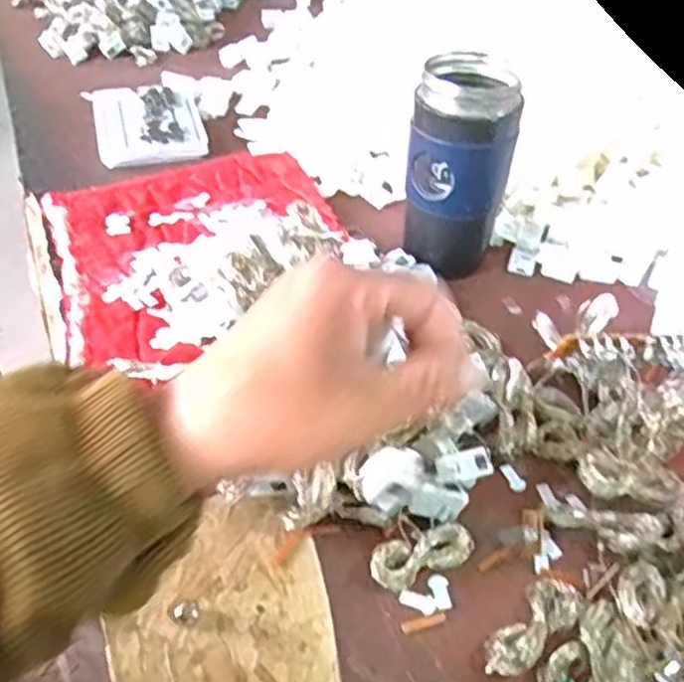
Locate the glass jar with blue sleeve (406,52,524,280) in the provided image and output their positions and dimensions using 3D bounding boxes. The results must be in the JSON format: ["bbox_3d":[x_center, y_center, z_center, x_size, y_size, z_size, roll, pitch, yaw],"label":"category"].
[{"bbox_3d":[0.083,-0.123,0.514,0.071,0.135,0.063,9,44,8],"label":"glass jar with blue sleeve"}]

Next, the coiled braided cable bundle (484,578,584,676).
[{"bbox_3d":[0.090,0.133,0.336,0.025,0.013,0.058,32,51,28],"label":"coiled braided cable bundle"}]

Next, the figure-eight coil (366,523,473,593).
[{"bbox_3d":[0.040,0.107,0.362,0.051,0.005,0.024,-21,69,-15],"label":"figure-eight coil"}]

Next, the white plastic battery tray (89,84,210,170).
[{"bbox_3d":[-0.184,-0.210,0.691,0.097,0.011,0.135,-12,45,-14],"label":"white plastic battery tray"}]

